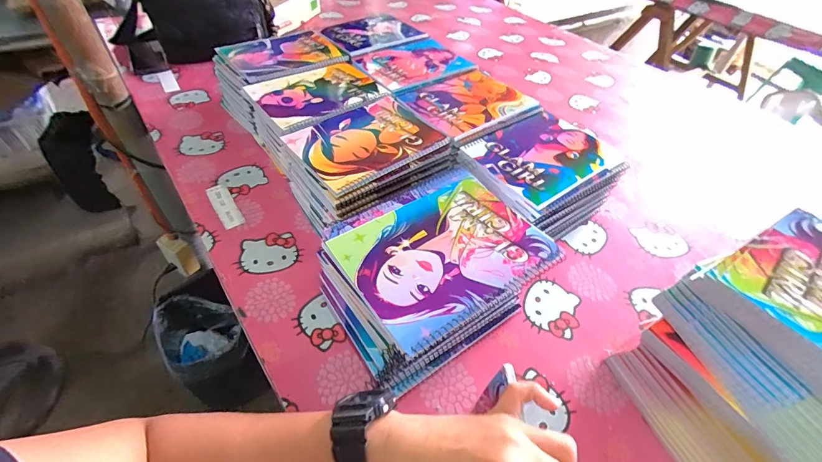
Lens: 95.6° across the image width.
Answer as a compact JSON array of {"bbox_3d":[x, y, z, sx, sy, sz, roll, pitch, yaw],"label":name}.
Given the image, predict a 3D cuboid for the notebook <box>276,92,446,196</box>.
[{"bbox_3d":[-0.069,-0.137,0.552,0.200,0.017,0.162,-30,56,-27],"label":"notebook"}]

